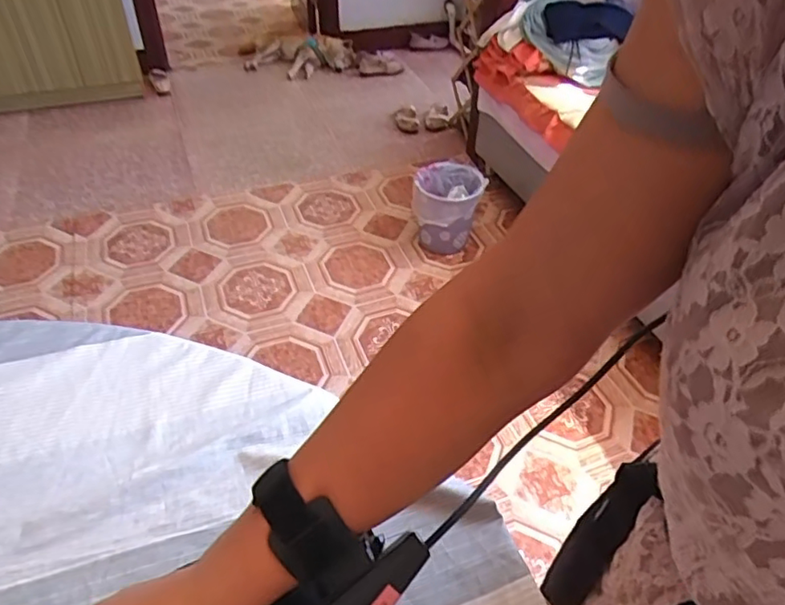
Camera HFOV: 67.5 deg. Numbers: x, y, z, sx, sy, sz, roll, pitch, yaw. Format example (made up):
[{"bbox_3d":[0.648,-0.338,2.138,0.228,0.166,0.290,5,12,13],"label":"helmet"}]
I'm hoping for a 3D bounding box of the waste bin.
[{"bbox_3d":[0.180,-0.301,1.903,0.220,0.218,0.221,5,43,3],"label":"waste bin"}]

